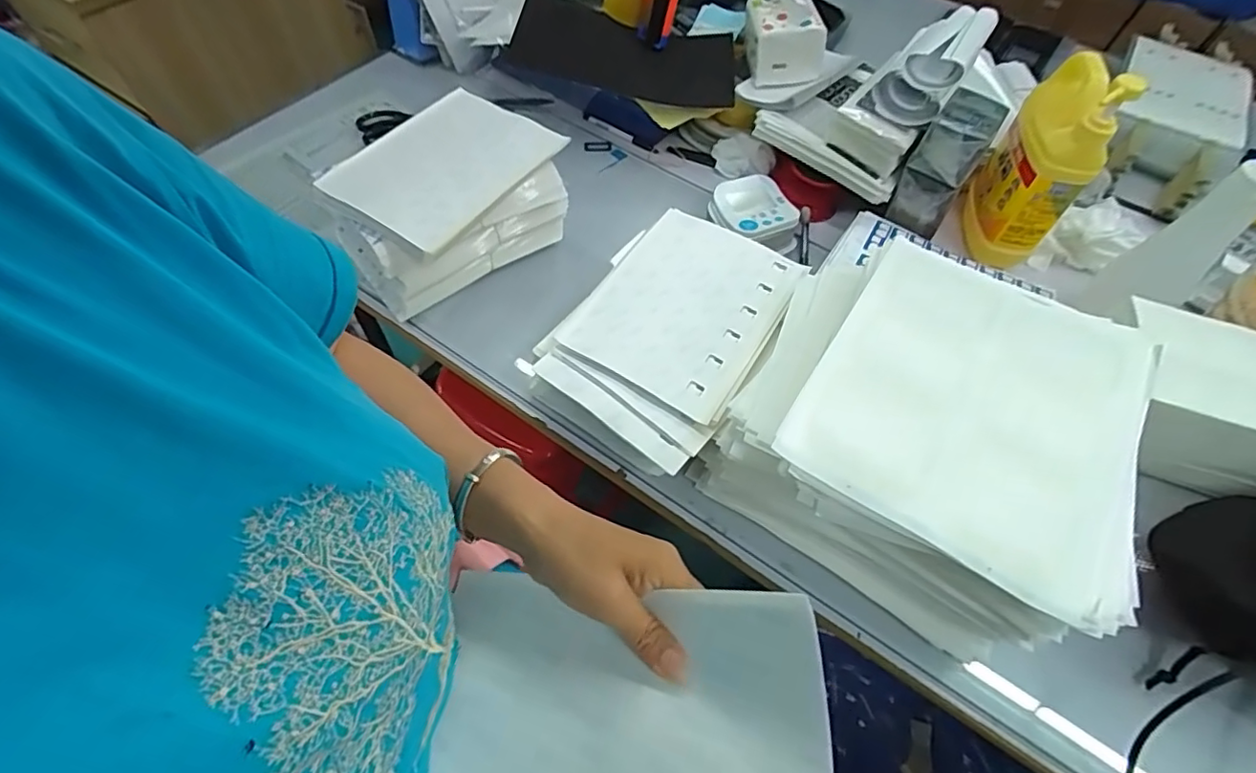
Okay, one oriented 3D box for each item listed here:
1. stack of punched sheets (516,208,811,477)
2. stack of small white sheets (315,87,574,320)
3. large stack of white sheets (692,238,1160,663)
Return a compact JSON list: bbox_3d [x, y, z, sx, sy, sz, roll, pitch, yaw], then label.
[{"bbox_3d":[0.047,-0.053,0.620,0.187,0.097,0.266,29,62,15],"label":"stack of punched sheets"},{"bbox_3d":[-0.212,-0.214,0.696,0.185,0.121,0.240,35,63,18],"label":"stack of small white sheets"},{"bbox_3d":[0.248,0.039,0.525,0.290,0.170,0.276,28,61,14],"label":"large stack of white sheets"}]

